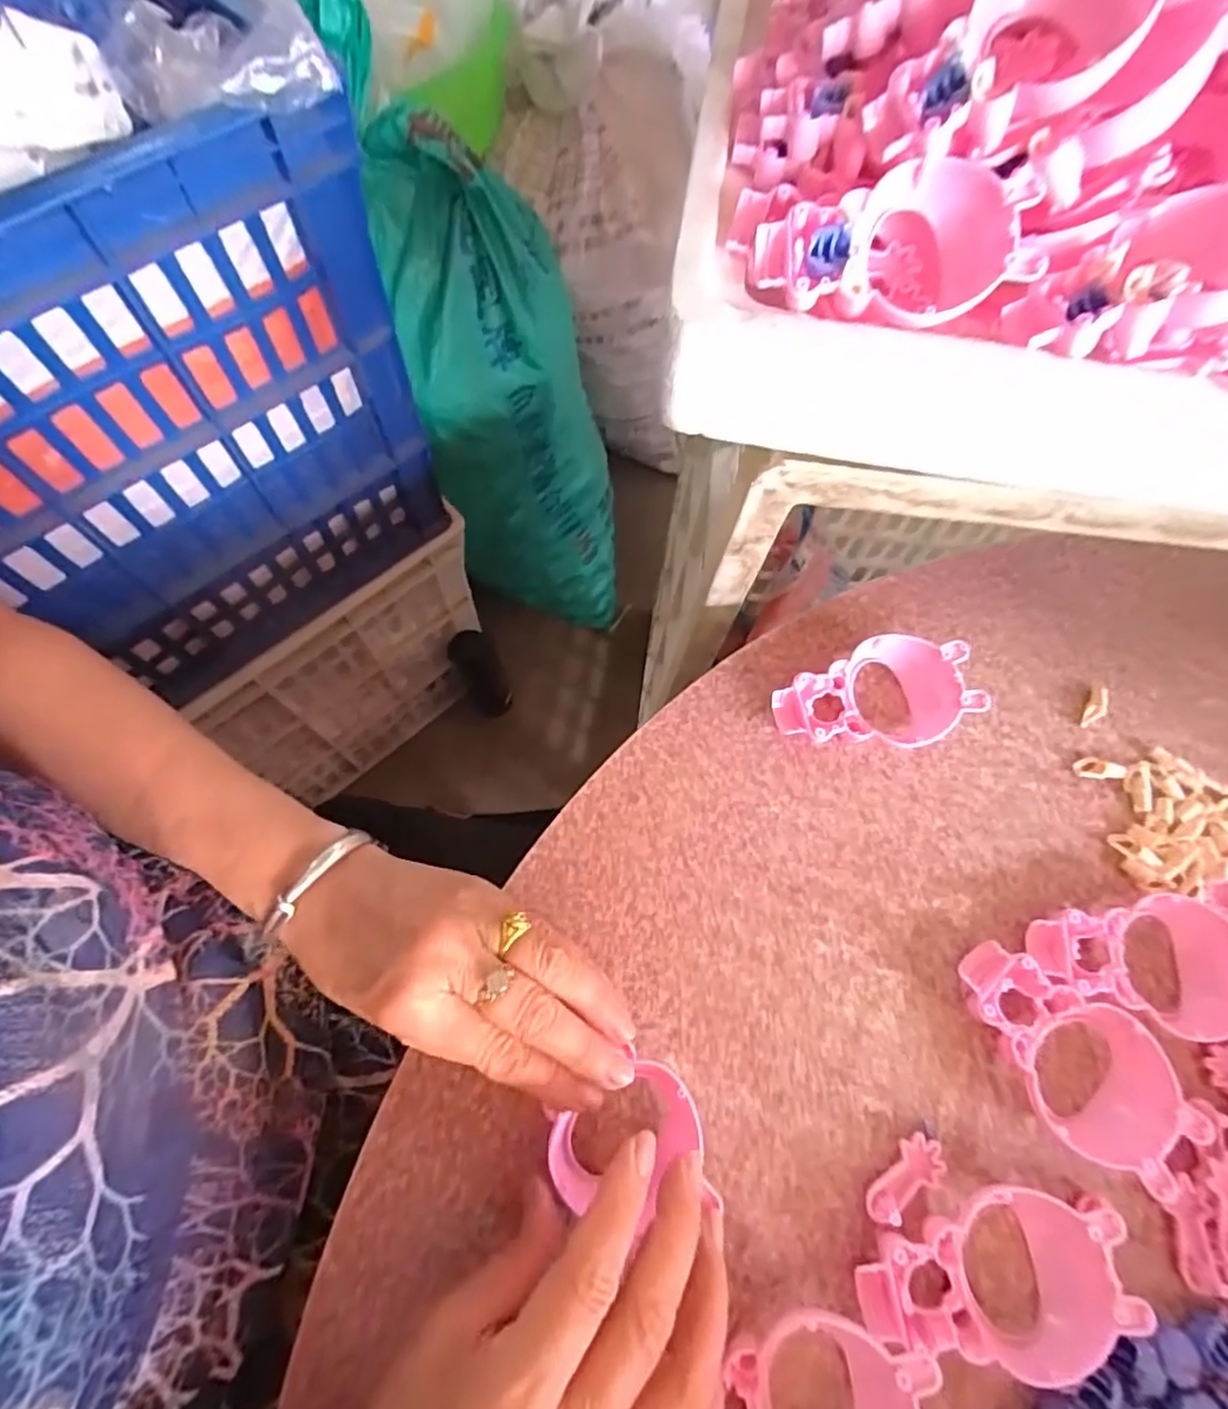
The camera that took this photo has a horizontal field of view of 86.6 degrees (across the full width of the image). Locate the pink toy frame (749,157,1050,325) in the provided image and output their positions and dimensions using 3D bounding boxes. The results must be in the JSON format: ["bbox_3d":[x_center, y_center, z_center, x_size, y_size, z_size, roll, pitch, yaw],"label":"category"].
[{"bbox_3d":[0.108,-0.177,0.252,0.100,0.030,0.051,2,68,-2],"label":"pink toy frame"}]

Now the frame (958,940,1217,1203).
[{"bbox_3d":[0.201,0.152,0.289,0.059,0.025,0.103,-39,76,-15],"label":"frame"}]

